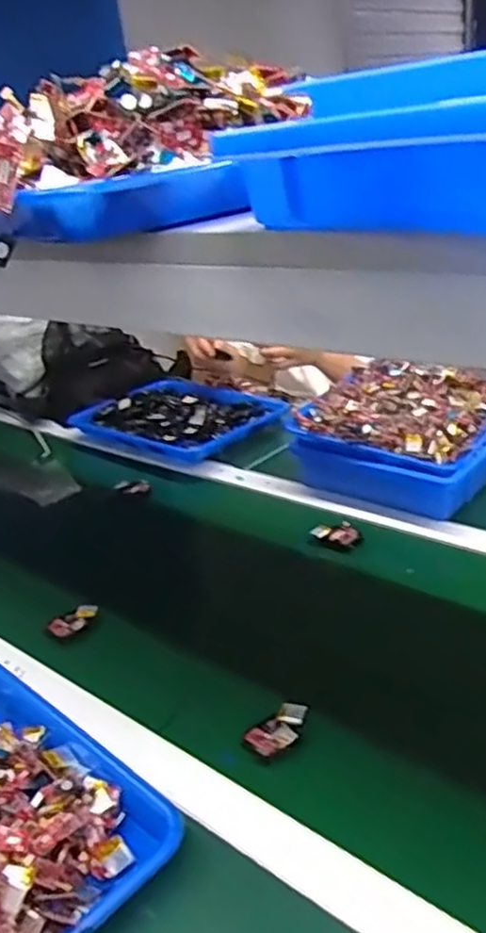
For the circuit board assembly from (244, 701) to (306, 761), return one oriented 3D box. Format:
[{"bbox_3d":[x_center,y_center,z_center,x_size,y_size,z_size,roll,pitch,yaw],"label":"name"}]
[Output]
[{"bbox_3d":[0.031,0.222,0.606,0.056,0.009,0.030,-32,53,-20],"label":"circuit board assembly"}]

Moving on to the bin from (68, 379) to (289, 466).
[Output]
[{"bbox_3d":[-0.105,-0.085,1.183,0.315,0.037,0.218,14,33,39],"label":"bin"}]

